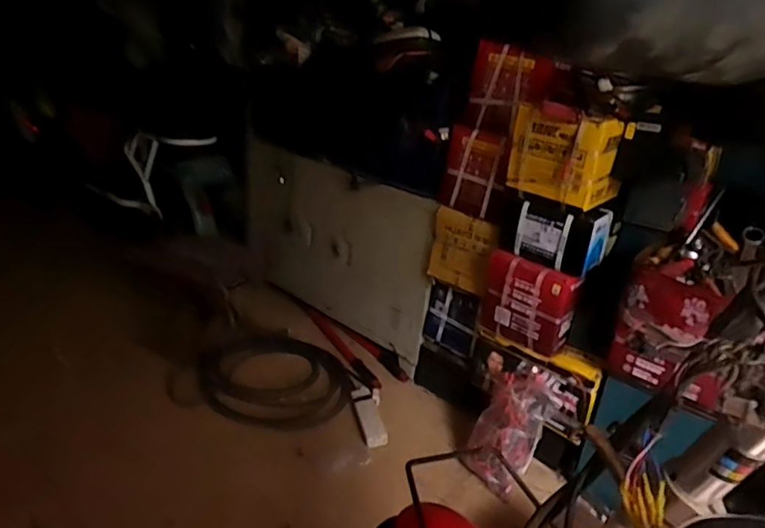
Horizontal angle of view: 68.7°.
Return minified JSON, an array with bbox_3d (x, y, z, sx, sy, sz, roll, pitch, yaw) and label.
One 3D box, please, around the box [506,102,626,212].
[{"bbox_3d":[0.399,-0.238,1.206,0.162,0.173,0.192,-14,31,-38],"label":"box"}]

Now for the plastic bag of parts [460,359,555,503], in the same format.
[{"bbox_3d":[0.298,0.379,1.320,0.149,0.290,0.070,21,-5,32],"label":"plastic bag of parts"}]

